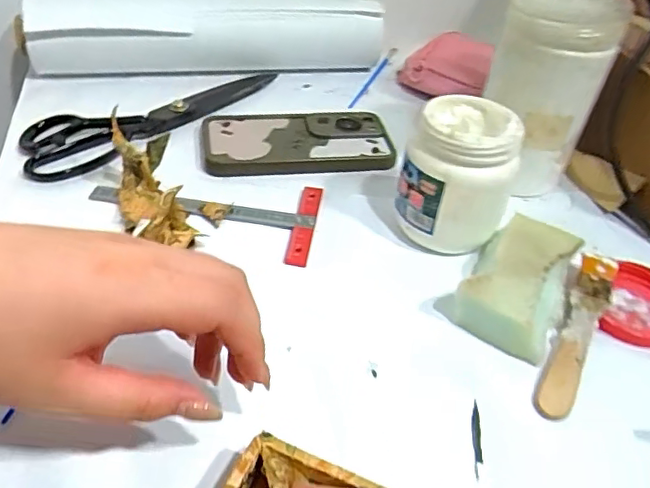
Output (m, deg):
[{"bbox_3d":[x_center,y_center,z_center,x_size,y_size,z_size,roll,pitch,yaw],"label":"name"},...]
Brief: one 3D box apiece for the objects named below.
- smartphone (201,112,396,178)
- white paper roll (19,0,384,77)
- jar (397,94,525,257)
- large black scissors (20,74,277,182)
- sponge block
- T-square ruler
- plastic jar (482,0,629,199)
[{"bbox_3d":[-0.024,-0.090,0.499,0.158,0.013,0.076,-3,42,-12],"label":"smartphone"},{"bbox_3d":[-0.114,-0.214,0.583,0.346,0.065,0.061,-7,43,-16],"label":"white paper roll"},{"bbox_3d":[0.091,-0.046,0.405,0.072,0.095,0.067,13,42,6],"label":"jar"},{"bbox_3d":[-0.138,-0.113,0.506,0.243,0.013,0.071,-22,49,-29],"label":"large black scissors"},{"bbox_3d":[0.128,0.024,0.379,0.067,0.034,0.098,28,45,22],"label":"sponge block"},{"bbox_3d":[-0.090,-0.027,0.428,0.168,0.005,0.084,9,41,2],"label":"T-square ruler"},{"bbox_3d":[0.168,-0.121,0.453,0.083,0.143,0.075,20,43,14],"label":"plastic jar"}]

